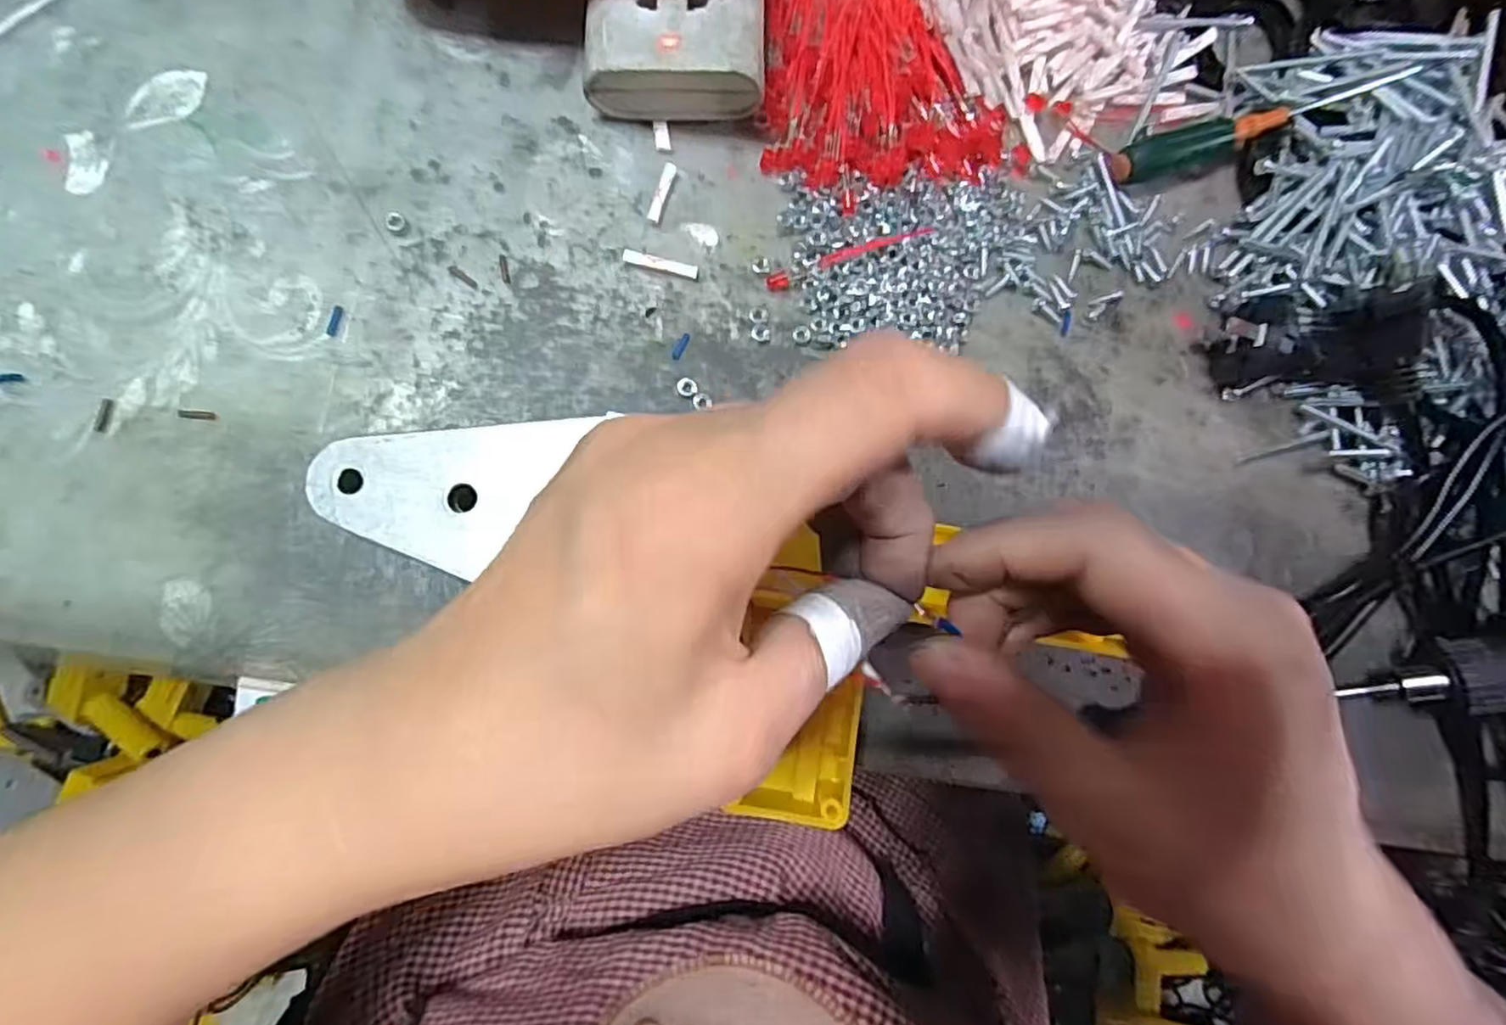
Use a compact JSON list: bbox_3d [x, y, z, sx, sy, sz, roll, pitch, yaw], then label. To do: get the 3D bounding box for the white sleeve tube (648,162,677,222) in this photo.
[{"bbox_3d":[-0.034,-0.121,0.251,0.005,0.004,0.024,20,85,-8],"label":"white sleeve tube"}]

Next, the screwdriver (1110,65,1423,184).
[{"bbox_3d":[0.216,-0.165,0.285,0.137,0.017,0.015,-19,89,-10],"label":"screwdriver"}]

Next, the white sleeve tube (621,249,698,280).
[{"bbox_3d":[-0.034,-0.093,0.248,0.027,0.004,0.005,11,84,-9],"label":"white sleeve tube"}]

